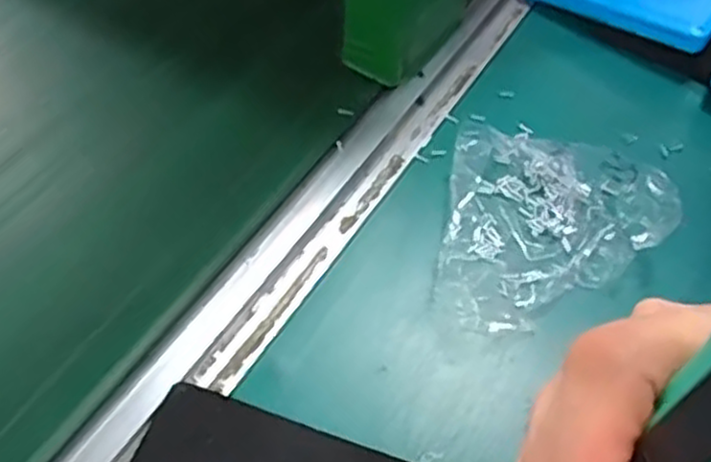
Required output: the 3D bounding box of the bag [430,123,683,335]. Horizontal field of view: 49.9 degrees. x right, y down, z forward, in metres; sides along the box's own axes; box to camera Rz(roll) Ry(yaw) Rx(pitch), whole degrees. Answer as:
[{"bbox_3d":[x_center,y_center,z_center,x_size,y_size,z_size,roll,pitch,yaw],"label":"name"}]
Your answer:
[{"bbox_3d":[0.111,-0.009,0.422,0.121,0.028,0.143,9,52,5],"label":"bag"}]

